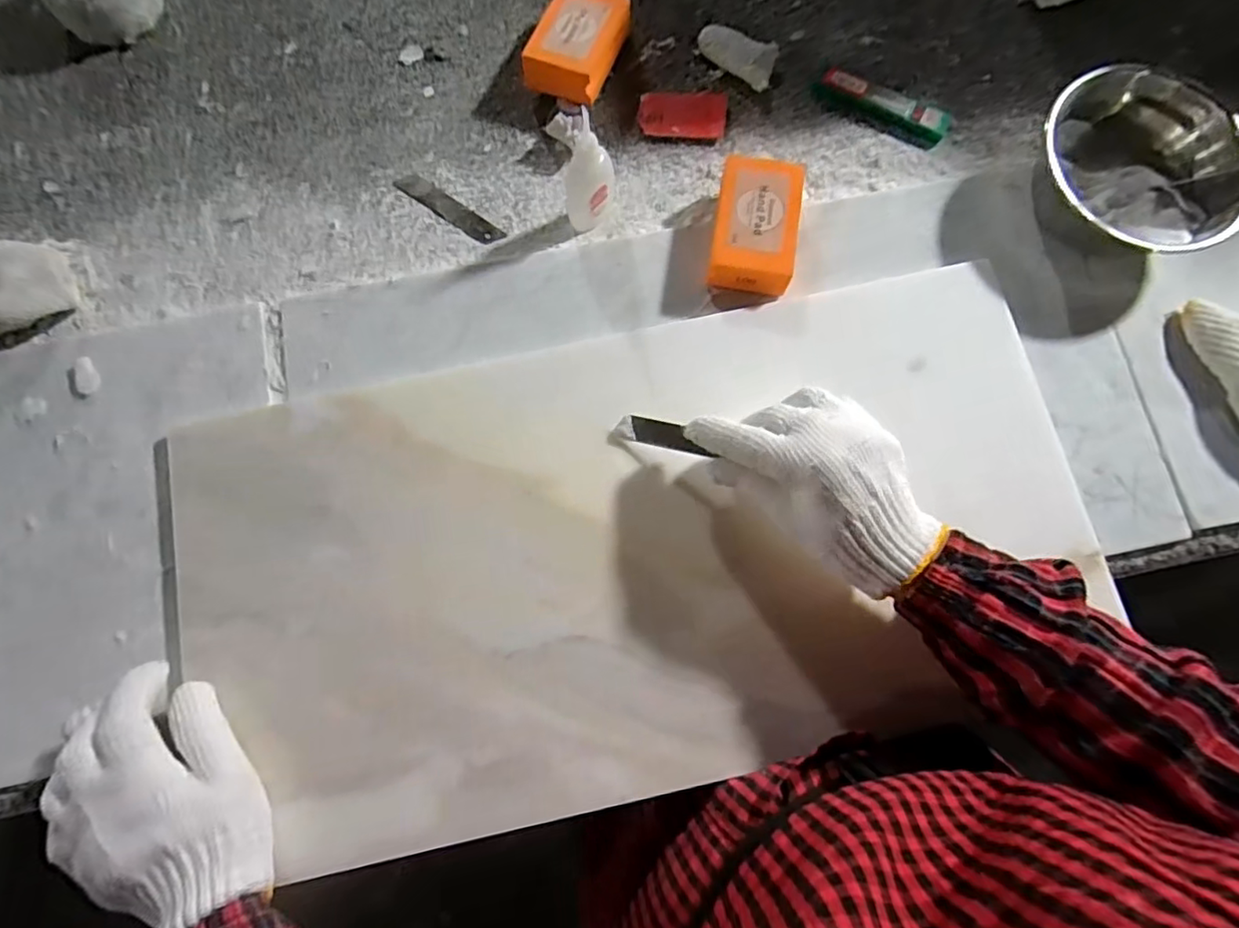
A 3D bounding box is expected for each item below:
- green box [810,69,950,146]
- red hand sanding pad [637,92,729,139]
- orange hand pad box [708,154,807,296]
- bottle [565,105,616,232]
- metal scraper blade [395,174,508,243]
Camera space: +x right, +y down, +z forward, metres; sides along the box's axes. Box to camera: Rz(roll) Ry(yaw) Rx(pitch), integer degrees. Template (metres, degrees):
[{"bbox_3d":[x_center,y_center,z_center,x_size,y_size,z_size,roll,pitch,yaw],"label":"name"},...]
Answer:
[{"bbox_3d":[0.217,-0.296,0.481,0.111,0.013,0.028,27,78,6],"label":"green box"},{"bbox_3d":[0.052,-0.290,0.481,0.072,0.007,0.042,5,76,1],"label":"red hand sanding pad"},{"bbox_3d":[0.102,-0.176,0.435,0.059,0.036,0.094,9,76,2],"label":"orange hand pad box"},{"bbox_3d":[-0.021,-0.210,0.417,0.025,0.091,0.041,20,77,4],"label":"bottle"},{"bbox_3d":[-0.136,-0.204,0.461,0.098,0.004,0.018,35,79,8],"label":"metal scraper blade"}]

